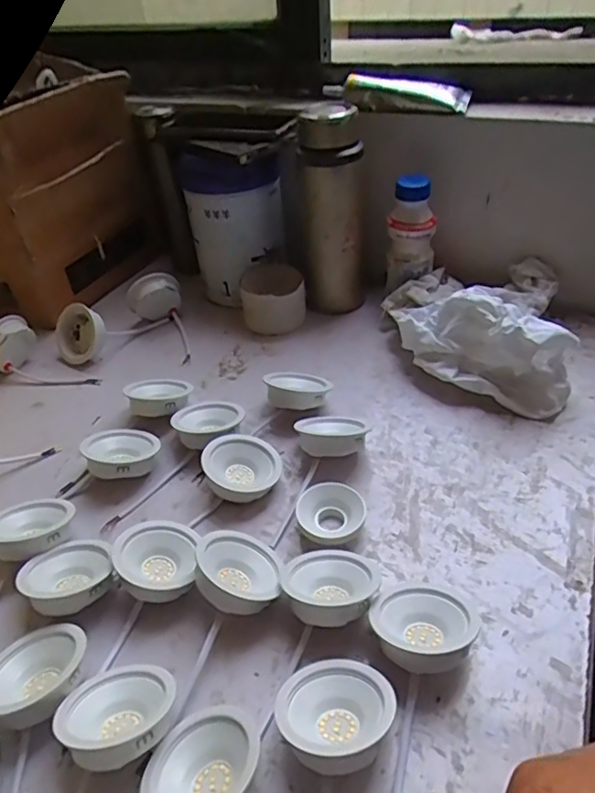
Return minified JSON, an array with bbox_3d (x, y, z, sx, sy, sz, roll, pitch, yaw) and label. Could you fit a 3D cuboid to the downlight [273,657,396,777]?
[{"bbox_3d":[0.023,0.197,0.350,0.067,0.030,0.067,-3,20,1],"label":"downlight"}]

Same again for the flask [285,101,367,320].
[{"bbox_3d":[0.037,-0.221,0.700,0.089,0.231,0.070,-8,39,-6],"label":"flask"}]

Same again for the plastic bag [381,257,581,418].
[{"bbox_3d":[0.194,-0.088,0.641,0.191,0.092,0.216,7,40,12],"label":"plastic bag"}]

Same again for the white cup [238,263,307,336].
[{"bbox_3d":[-0.030,-0.126,0.724,0.080,0.068,0.076,-2,39,1],"label":"white cup"}]

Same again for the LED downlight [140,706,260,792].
[{"bbox_3d":[-0.053,0.218,0.329,0.064,0.027,0.069,0,25,39],"label":"LED downlight"}]

